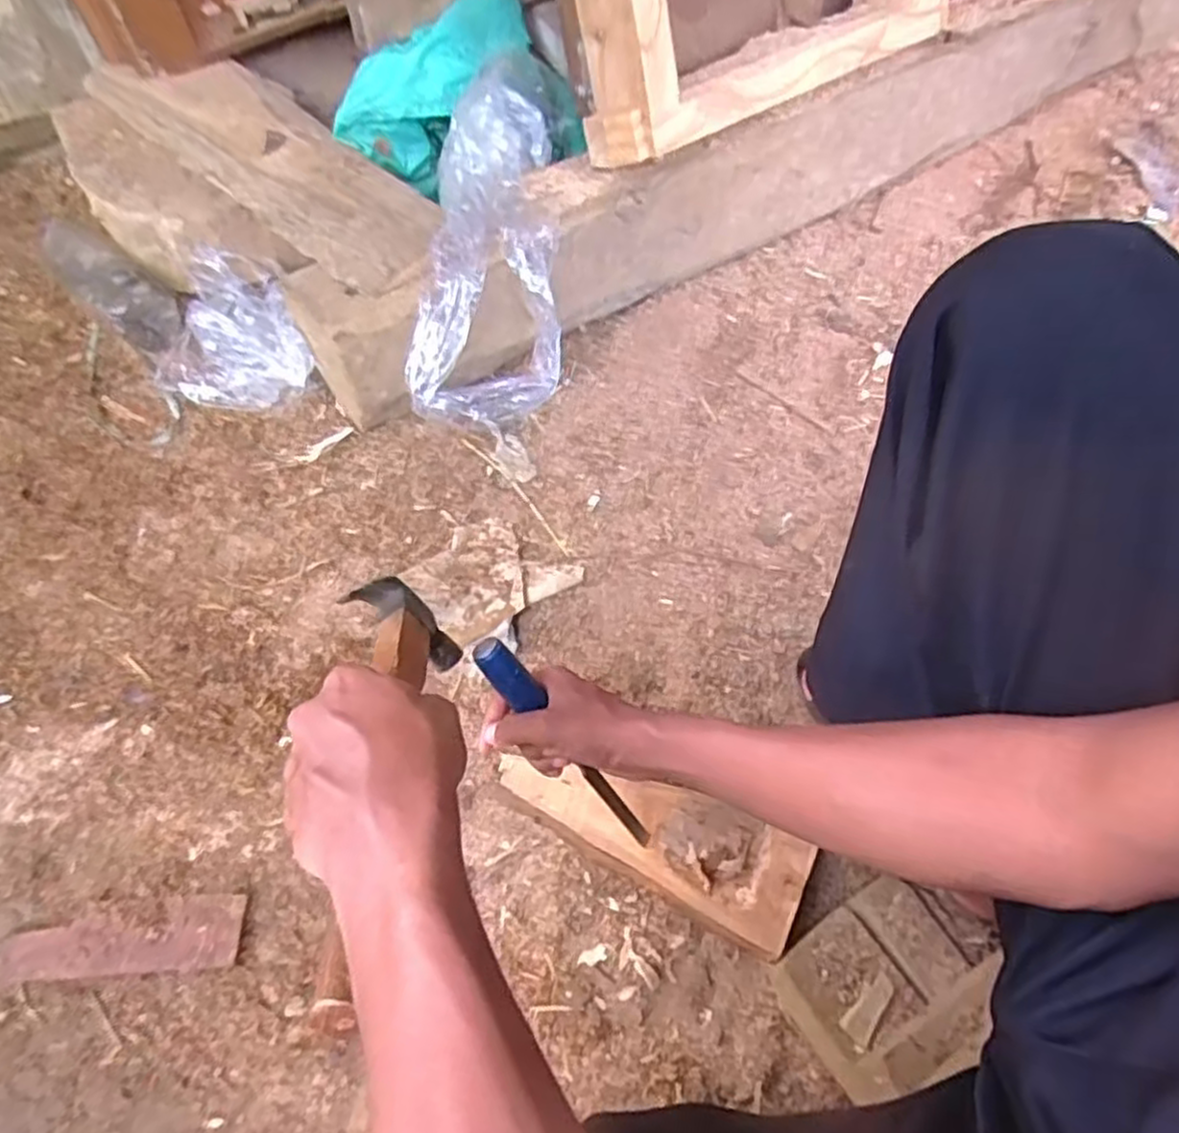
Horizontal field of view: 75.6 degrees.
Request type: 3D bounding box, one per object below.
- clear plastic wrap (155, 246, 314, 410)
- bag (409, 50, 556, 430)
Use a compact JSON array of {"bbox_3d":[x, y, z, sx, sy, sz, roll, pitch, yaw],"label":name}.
[{"bbox_3d":[-0.436,-0.274,0.907,0.168,0.055,0.231,-23,61,-14],"label":"clear plastic wrap"},{"bbox_3d":[-0.105,-0.417,0.931,0.152,0.183,0.539,3,58,1],"label":"bag"}]

